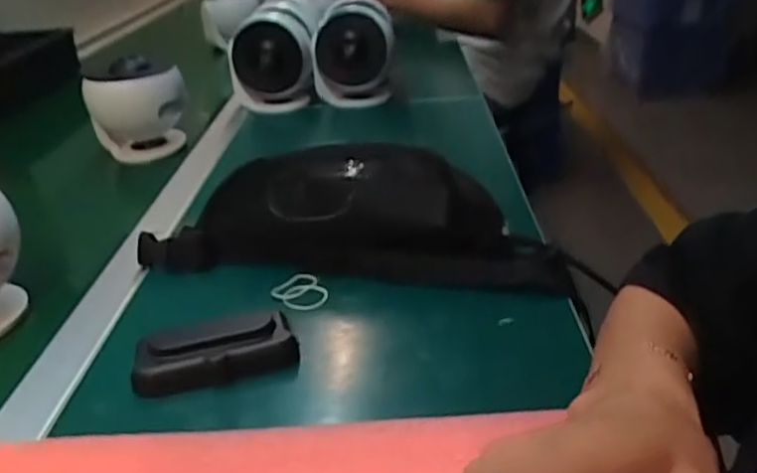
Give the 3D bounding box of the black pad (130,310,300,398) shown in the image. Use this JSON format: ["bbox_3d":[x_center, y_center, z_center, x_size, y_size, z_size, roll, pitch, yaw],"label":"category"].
[{"bbox_3d":[-0.112,0.079,0.447,0.107,0.029,0.037,-13,28,-18],"label":"black pad"}]

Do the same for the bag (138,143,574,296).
[{"bbox_3d":[-0.024,-0.024,0.567,0.357,0.098,0.091,3,28,12],"label":"bag"}]

